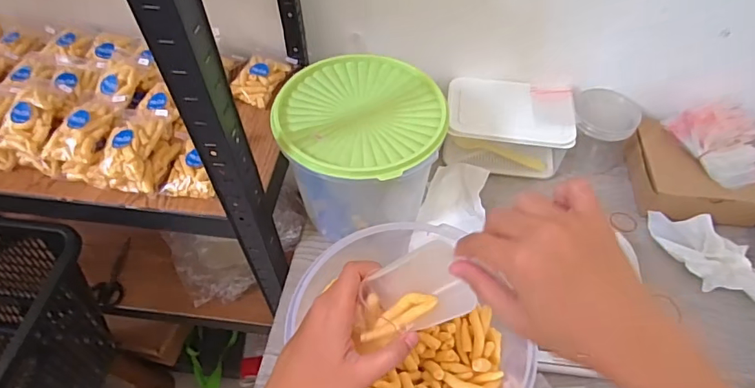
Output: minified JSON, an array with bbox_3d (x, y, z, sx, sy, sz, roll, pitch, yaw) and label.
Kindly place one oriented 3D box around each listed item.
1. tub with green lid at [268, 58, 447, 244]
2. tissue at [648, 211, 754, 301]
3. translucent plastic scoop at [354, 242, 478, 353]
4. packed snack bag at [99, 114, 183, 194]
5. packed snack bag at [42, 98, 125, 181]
[{"bbox_3d":[-0.021,-0.050,0.623,0.191,0.179,0.202,0,53,0],"label":"tub with green lid"},{"bbox_3d":[0.441,0.075,0.613,0.071,0.039,0.159,-31,59,-21],"label":"tissue"},{"bbox_3d":[0.024,0.076,0.345,0.081,0.032,0.055,-18,55,-14],"label":"translucent plastic scoop"},{"bbox_3d":[-0.304,-0.052,0.592,0.082,0.063,0.095,13,54,9],"label":"packed snack bag"},{"bbox_3d":[-0.378,-0.078,0.598,0.080,0.054,0.112,1,53,0],"label":"packed snack bag"}]

